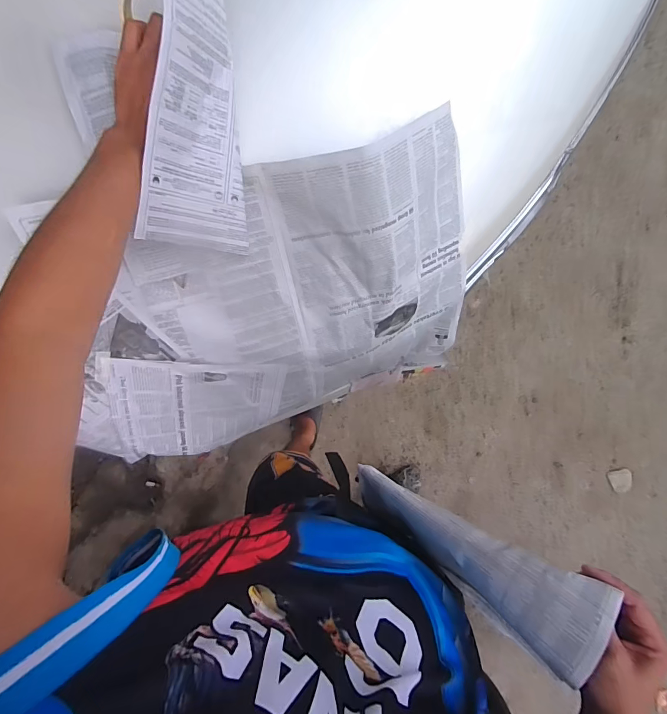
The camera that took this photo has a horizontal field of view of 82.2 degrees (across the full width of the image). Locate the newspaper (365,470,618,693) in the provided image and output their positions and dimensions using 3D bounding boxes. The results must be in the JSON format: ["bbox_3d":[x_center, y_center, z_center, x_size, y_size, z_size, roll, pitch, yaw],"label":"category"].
[{"bbox_3d":[0.142,0.223,0.446,0.032,0.291,0.087,14,97,-50],"label":"newspaper"}]

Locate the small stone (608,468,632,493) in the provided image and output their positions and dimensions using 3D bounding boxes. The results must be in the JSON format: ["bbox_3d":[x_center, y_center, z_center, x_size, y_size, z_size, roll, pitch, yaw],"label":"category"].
[{"bbox_3d":[1.088,0.471,1.445,0.079,0.017,0.094,-20,98,-2],"label":"small stone"}]

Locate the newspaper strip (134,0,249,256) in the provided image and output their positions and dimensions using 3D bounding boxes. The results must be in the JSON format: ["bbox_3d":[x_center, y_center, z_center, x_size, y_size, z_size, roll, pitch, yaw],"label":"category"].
[{"bbox_3d":[-0.142,-0.259,0.433,0.024,0.132,0.265,27,112,33],"label":"newspaper strip"}]

